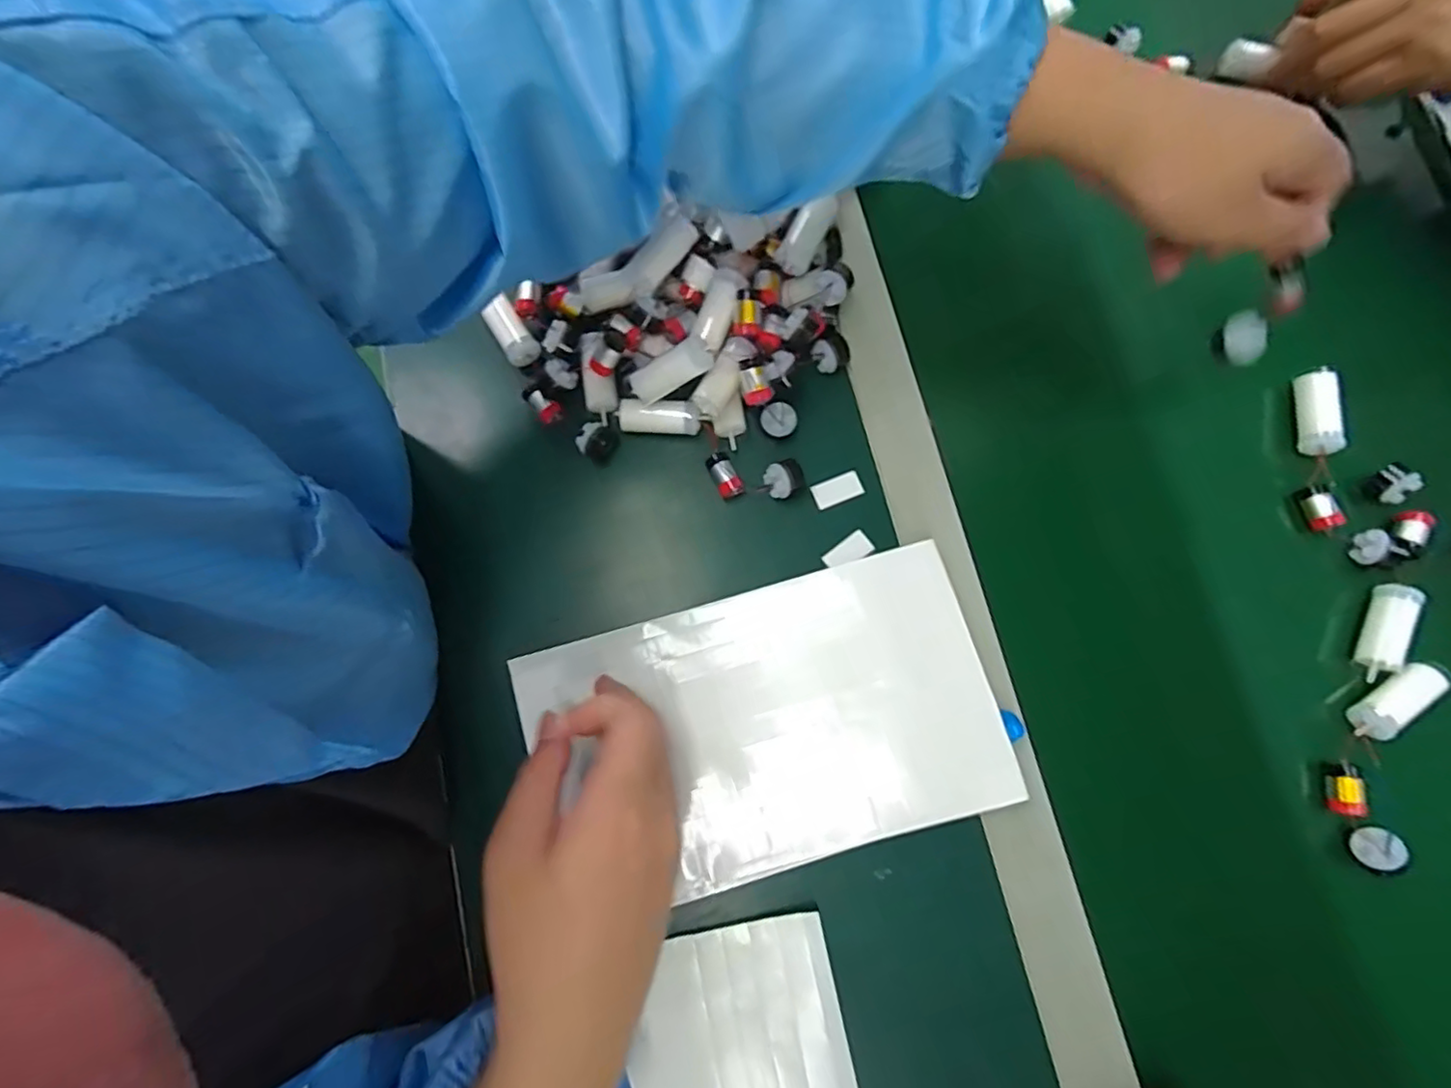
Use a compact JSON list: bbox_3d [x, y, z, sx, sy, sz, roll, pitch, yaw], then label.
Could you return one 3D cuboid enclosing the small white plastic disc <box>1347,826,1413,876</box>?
[{"bbox_3d":[0.355,0.167,0.343,0.023,0.024,0.009,-41,118,14],"label":"small white plastic disc"}]

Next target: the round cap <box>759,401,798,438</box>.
[{"bbox_3d":[0.033,-0.076,0.390,0.022,0.012,0.022,0,89,4],"label":"round cap"}]

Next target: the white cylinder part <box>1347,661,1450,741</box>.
[{"bbox_3d":[0.385,0.090,0.364,0.056,0.022,0.020,-35,80,-5],"label":"white cylinder part"}]

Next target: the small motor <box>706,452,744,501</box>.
[{"bbox_3d":[-0.001,-0.041,0.390,0.015,0.020,0.026,-27,80,-4],"label":"small motor"}]

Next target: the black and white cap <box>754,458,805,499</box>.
[{"bbox_3d":[0.034,-0.037,0.387,0.028,0.021,0.020,-28,80,-4],"label":"black and white cap"}]

